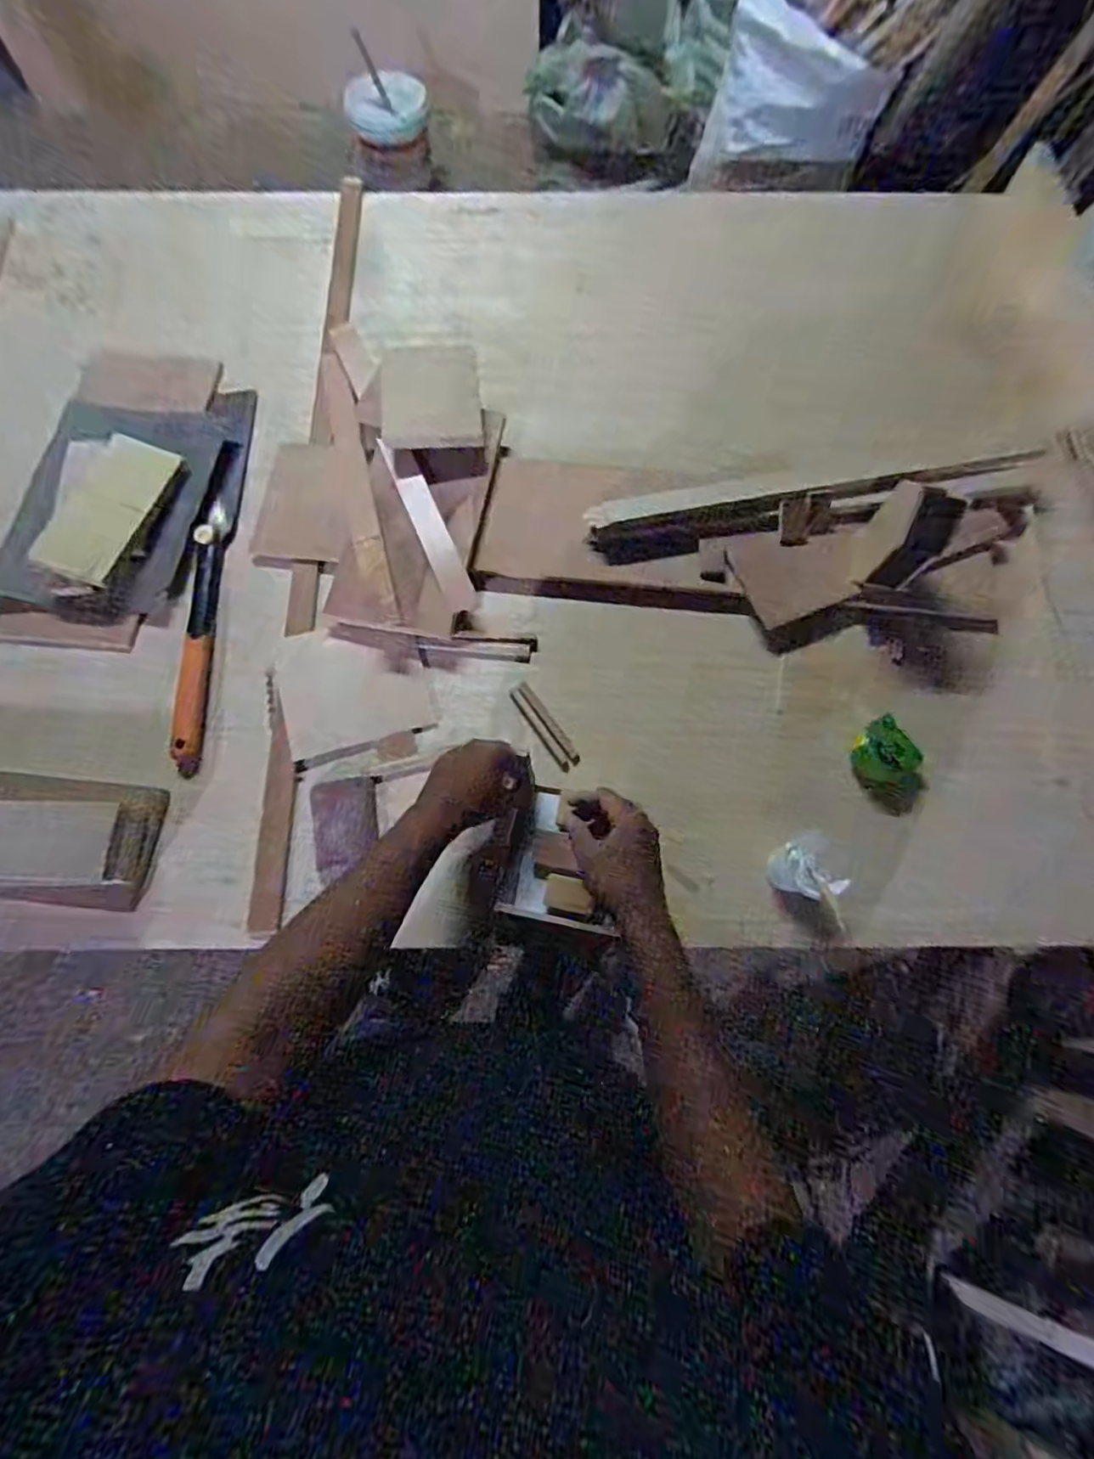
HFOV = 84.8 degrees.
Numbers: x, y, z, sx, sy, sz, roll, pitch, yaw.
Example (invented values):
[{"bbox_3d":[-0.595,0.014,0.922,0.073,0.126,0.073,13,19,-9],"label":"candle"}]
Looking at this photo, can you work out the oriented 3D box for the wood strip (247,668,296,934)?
[{"bbox_3d":[-0.317,0.077,0.701,0.040,0.006,0.300,-3,74,-2],"label":"wood strip"}]

